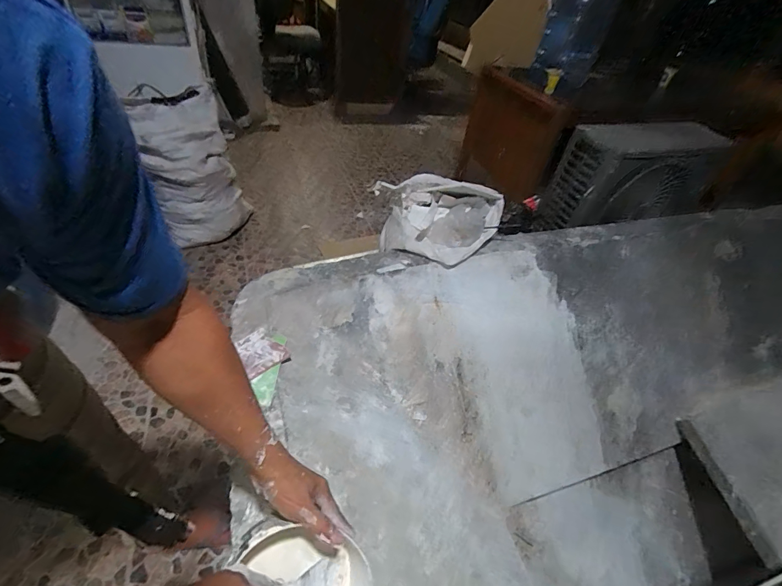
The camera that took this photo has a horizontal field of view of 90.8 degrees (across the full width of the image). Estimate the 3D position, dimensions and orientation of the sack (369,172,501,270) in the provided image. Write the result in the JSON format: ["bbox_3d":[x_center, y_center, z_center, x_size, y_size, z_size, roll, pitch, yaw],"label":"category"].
[{"bbox_3d":[0.123,-0.236,1.175,0.403,0.163,0.273,15,42,8],"label":"sack"}]

